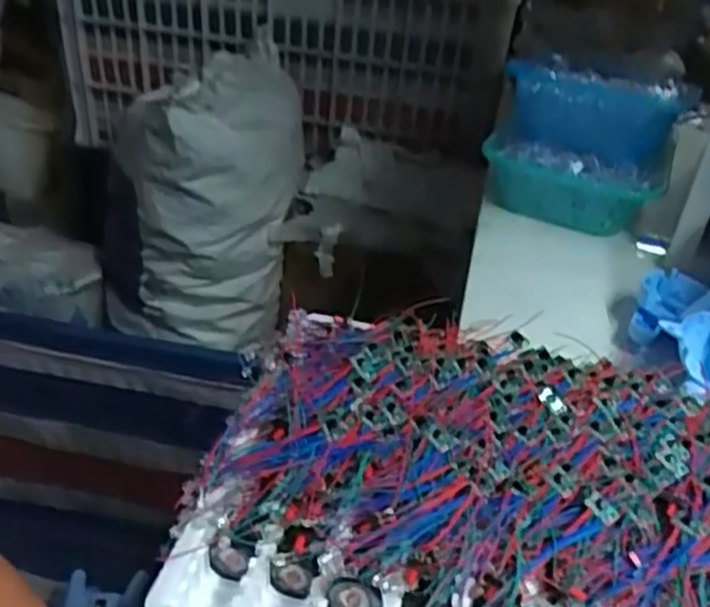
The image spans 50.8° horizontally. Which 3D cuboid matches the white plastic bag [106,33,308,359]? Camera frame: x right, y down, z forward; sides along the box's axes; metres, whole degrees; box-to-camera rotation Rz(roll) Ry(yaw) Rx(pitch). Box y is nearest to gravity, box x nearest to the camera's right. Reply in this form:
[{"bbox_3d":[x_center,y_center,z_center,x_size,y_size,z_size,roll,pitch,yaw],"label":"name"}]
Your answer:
[{"bbox_3d":[-0.241,-0.162,1.162,0.290,0.434,0.241,3,35,-4],"label":"white plastic bag"}]

